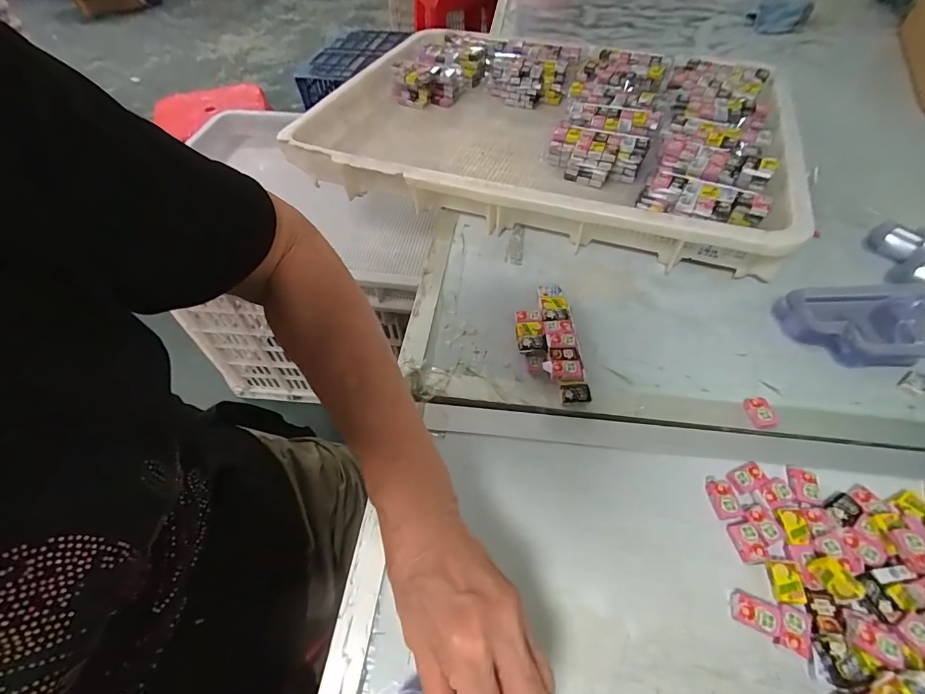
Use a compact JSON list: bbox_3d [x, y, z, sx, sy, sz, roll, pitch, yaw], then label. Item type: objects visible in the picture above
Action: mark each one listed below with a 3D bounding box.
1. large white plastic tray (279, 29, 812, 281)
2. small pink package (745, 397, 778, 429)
[{"bbox_3d":[0.114,-0.312,0.606,0.618,0.073,0.431,18,56,15],"label":"large white plastic tray"},{"bbox_3d":[0.255,0.056,0.361,0.019,0.008,0.027,-3,53,1],"label":"small pink package"}]

